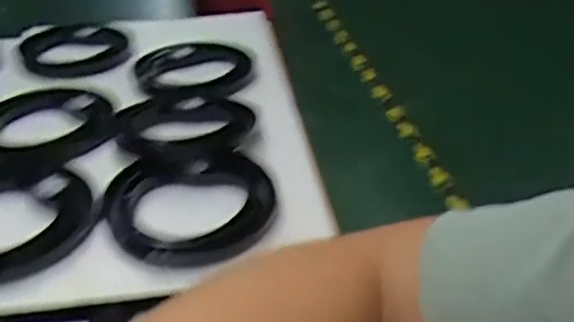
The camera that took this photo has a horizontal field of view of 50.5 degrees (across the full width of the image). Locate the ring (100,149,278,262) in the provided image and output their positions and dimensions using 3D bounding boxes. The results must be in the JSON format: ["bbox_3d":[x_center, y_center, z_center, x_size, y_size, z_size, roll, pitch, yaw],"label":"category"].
[{"bbox_3d":[-0.074,0.031,0.459,0.126,0.013,0.113,-10,34,-8],"label":"ring"}]

